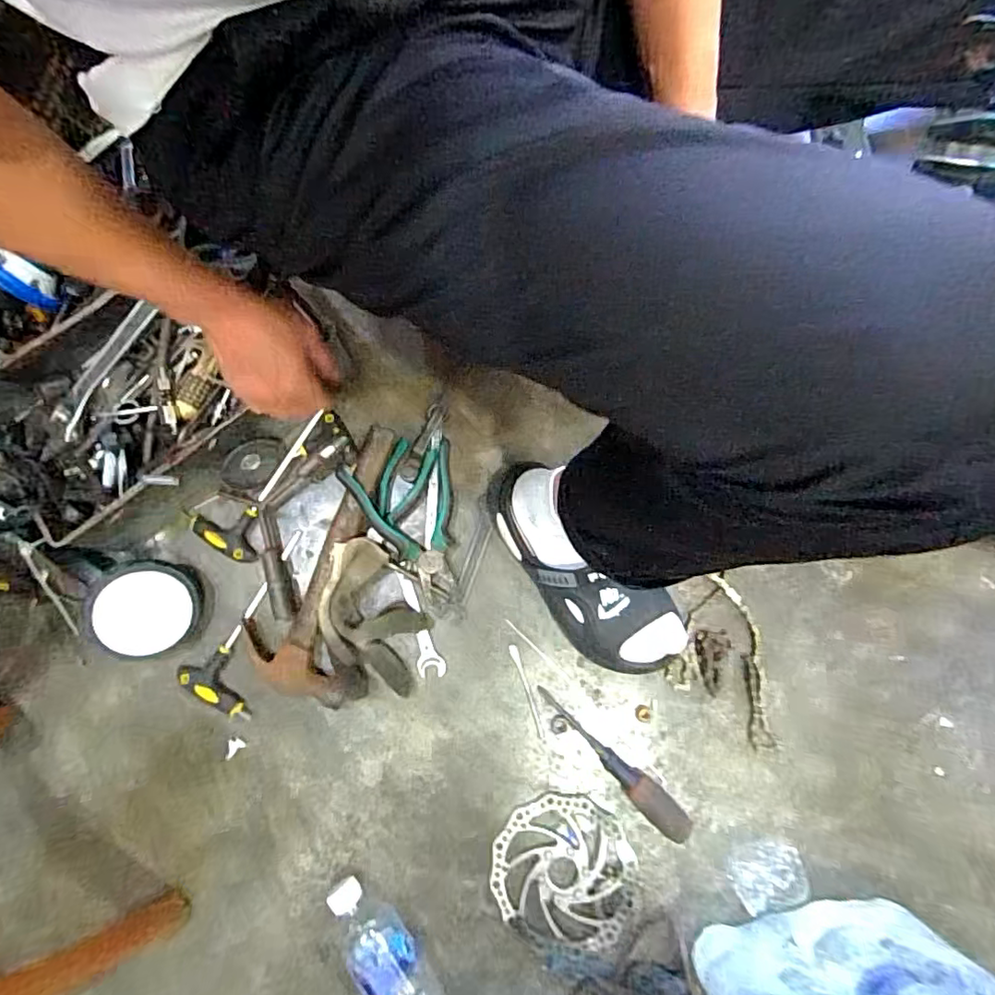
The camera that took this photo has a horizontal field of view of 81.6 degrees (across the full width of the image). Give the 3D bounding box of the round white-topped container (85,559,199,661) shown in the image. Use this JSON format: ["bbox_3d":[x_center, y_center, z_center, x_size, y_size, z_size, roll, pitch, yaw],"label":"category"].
[{"bbox_3d":[-0.387,0.120,0.631,0.103,0.037,0.099,17,81,-32],"label":"round white-topped container"}]

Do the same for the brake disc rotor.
[{"bbox_3d":[0.070,0.401,0.619,0.149,0.004,0.146,5,78,5],"label":"brake disc rotor"}]

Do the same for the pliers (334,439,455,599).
[{"bbox_3d":[-0.097,0.021,0.673,0.128,0.044,0.166,-21,80,-4],"label":"pliers"}]

